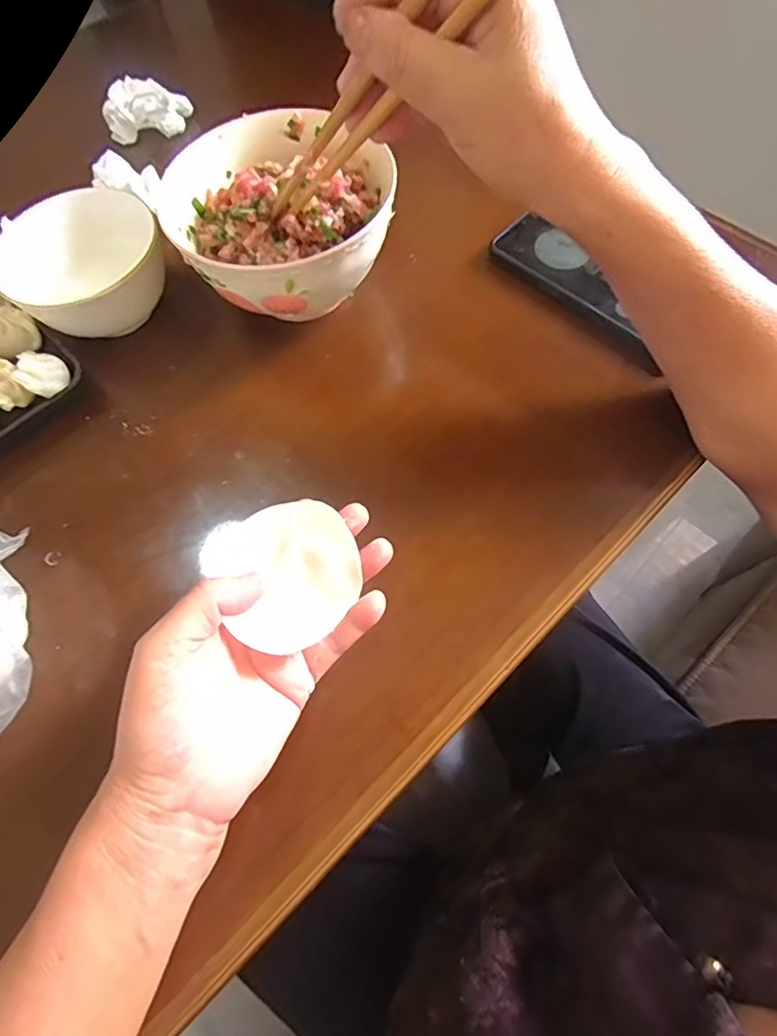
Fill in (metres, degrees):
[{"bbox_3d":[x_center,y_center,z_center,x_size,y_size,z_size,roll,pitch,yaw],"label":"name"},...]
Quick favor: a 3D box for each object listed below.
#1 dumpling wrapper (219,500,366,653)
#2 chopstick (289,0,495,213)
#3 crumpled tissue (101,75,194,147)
[{"bbox_3d":[-0.048,0.027,0.268,0.065,0.014,0.075,-2,66,3],"label":"dumpling wrapper"},{"bbox_3d":[0.003,-0.199,0.247,0.009,0.218,0.009,44,69,-27],"label":"chopstick"},{"bbox_3d":[-0.225,-0.379,0.491,0.079,0.031,0.043,-14,66,-3],"label":"crumpled tissue"}]

